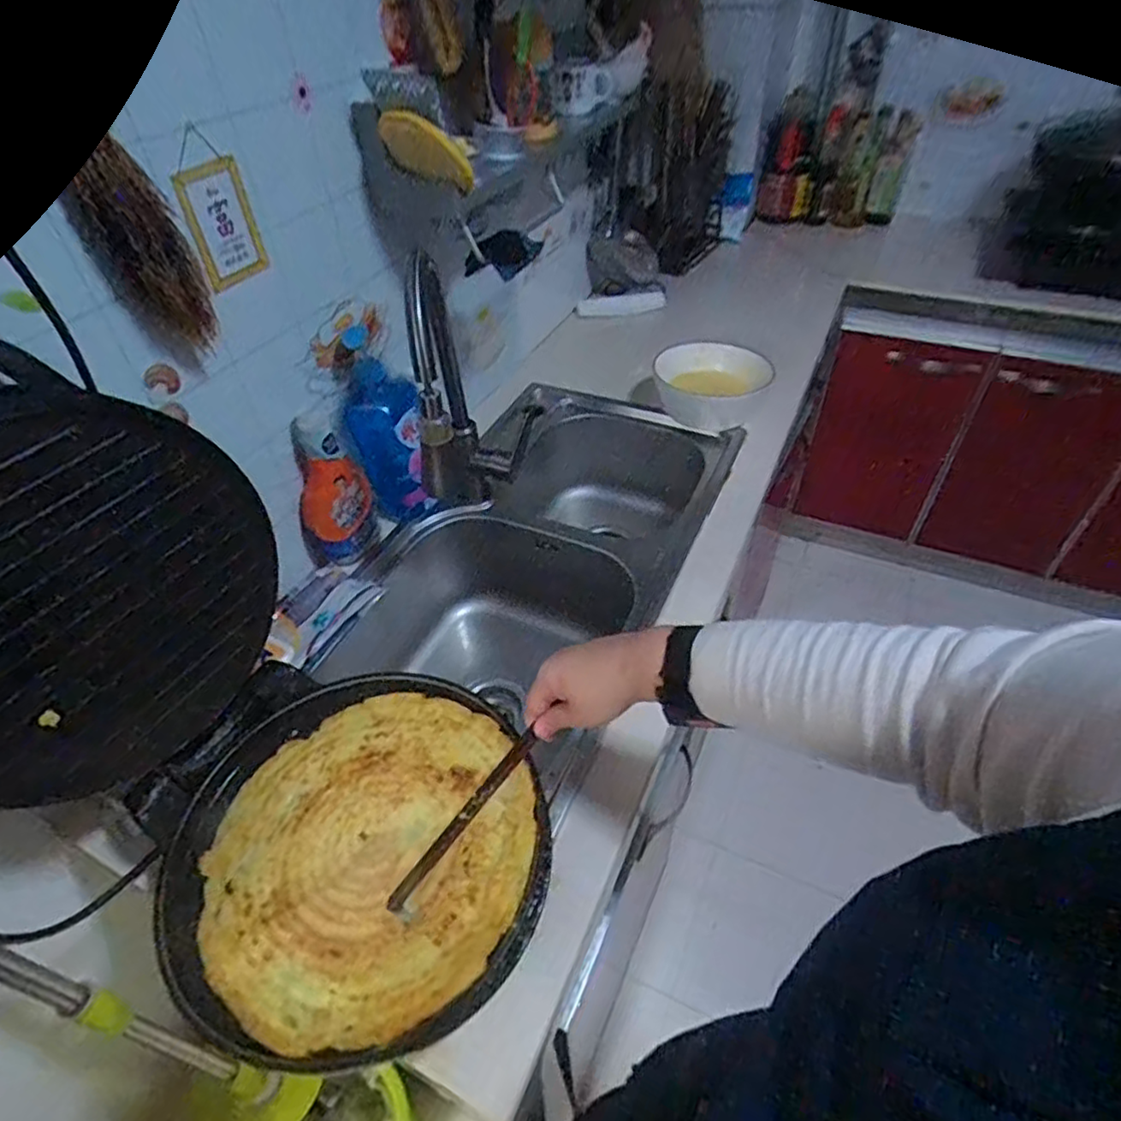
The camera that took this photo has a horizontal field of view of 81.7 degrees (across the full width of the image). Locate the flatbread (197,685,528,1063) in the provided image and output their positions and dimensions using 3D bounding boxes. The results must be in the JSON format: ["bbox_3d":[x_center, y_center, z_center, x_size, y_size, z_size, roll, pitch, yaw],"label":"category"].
[{"bbox_3d":[-0.161,0.241,0.555,0.261,0.016,0.276,-2,45,2],"label":"flatbread"}]

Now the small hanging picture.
[{"bbox_3d":[-0.310,-0.310,0.598,0.004,0.100,0.070,21,50,26],"label":"small hanging picture"}]

